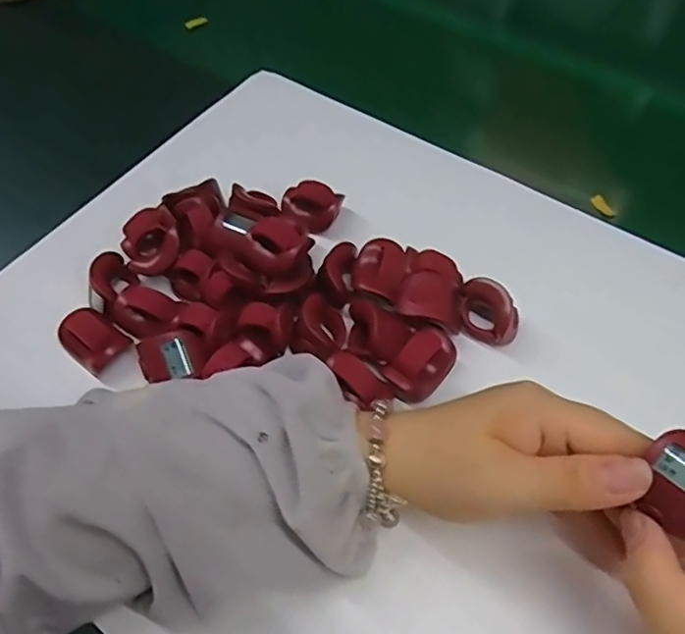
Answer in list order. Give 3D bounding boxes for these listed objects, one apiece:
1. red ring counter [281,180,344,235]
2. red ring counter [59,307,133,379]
[{"bbox_3d":[-0.021,-0.074,0.389,0.040,0.021,0.028,7,57,8],"label":"red ring counter"},{"bbox_3d":[-0.148,0.012,0.343,0.038,0.017,0.029,36,65,23],"label":"red ring counter"}]

